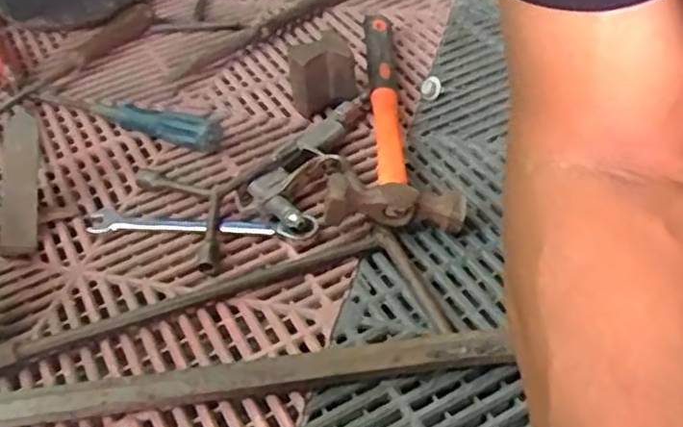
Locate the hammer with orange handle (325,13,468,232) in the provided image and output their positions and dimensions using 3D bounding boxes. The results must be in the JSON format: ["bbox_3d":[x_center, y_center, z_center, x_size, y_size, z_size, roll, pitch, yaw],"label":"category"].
[{"bbox_3d":[0.034,-0.094,0.612,0.094,0.052,0.291,-5,45,2],"label":"hammer with orange handle"}]

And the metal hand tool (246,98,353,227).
[{"bbox_3d":[-0.024,-0.041,0.581,0.053,0.025,0.146,15,49,22],"label":"metal hand tool"}]

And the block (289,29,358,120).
[{"bbox_3d":[-0.017,-0.119,0.633,0.053,0.063,0.033,-13,45,-5],"label":"block"}]

